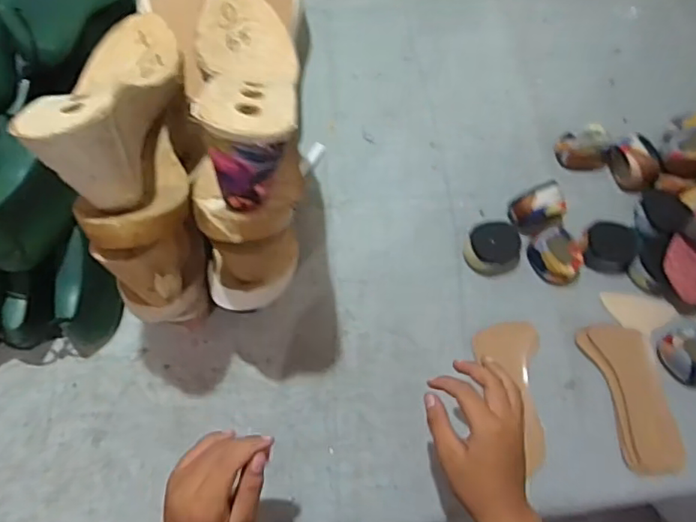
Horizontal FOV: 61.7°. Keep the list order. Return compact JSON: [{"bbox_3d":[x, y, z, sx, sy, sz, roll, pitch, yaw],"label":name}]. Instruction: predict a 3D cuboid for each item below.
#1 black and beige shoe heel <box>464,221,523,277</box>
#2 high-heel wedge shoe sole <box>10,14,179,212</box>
[{"bbox_3d":[0.174,-0.014,0.685,0.065,0.033,0.056,-6,69,-8],"label":"black and beige shoe heel"},{"bbox_3d":[-0.174,-0.116,0.455,0.080,0.089,0.234,-5,39,-5],"label":"high-heel wedge shoe sole"}]

